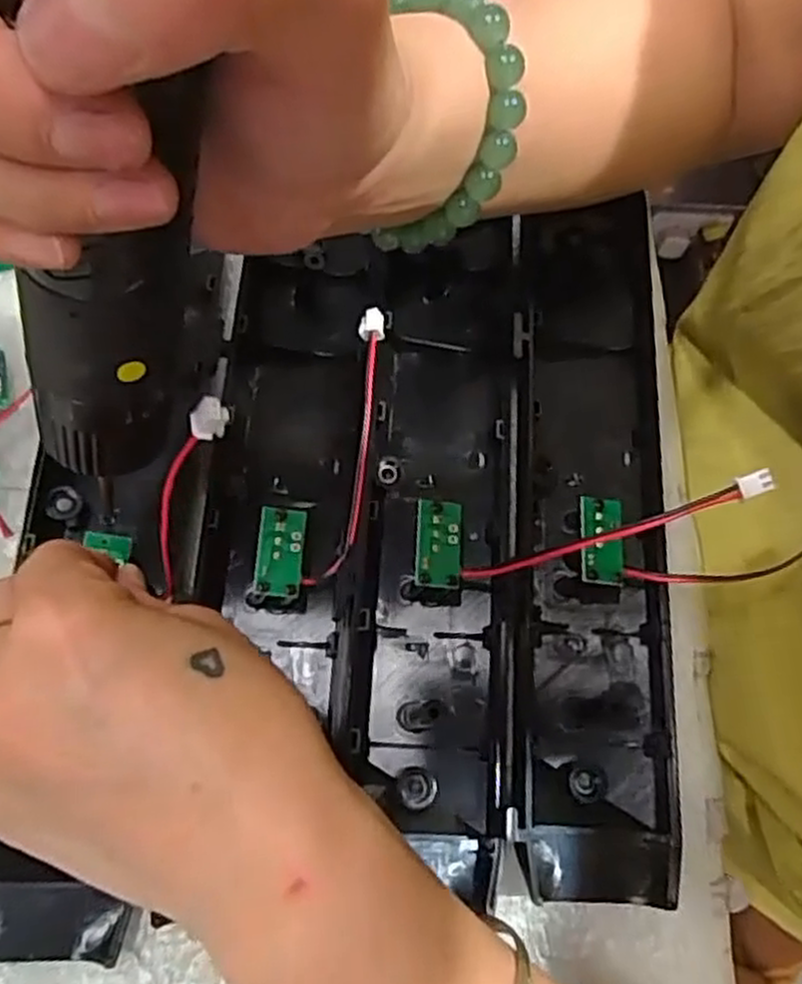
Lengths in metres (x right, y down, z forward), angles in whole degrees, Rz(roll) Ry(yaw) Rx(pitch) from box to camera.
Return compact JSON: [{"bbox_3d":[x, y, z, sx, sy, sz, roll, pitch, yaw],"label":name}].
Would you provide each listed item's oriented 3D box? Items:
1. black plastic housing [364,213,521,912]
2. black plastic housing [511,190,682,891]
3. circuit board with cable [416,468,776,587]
[{"bbox_3d":[0.017,0.005,0.274,0.052,0.019,0.232,3,70,-1],"label":"black plastic housing"},{"bbox_3d":[0.068,0.004,0.277,0.051,0.020,0.249,4,70,-1],"label":"black plastic housing"},{"bbox_3d":[0.052,0.009,0.236,0.109,0.011,0.029,-12,66,33],"label":"circuit board with cable"}]

